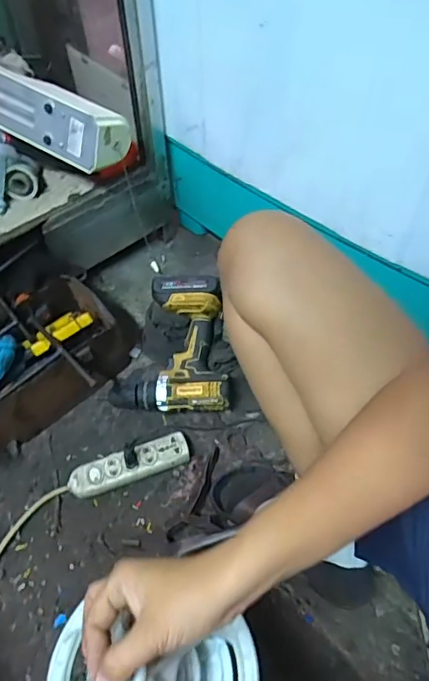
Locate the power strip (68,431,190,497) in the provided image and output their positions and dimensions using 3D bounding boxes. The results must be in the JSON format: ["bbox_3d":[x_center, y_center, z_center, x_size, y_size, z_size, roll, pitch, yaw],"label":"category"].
[{"bbox_3d":[-0.125,0.192,0.766,0.180,0.030,0.053,-14,56,-9],"label":"power strip"}]

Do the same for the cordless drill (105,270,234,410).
[{"bbox_3d":[-0.071,0.009,0.847,0.194,0.069,0.220,-2,78,8],"label":"cordless drill"}]

